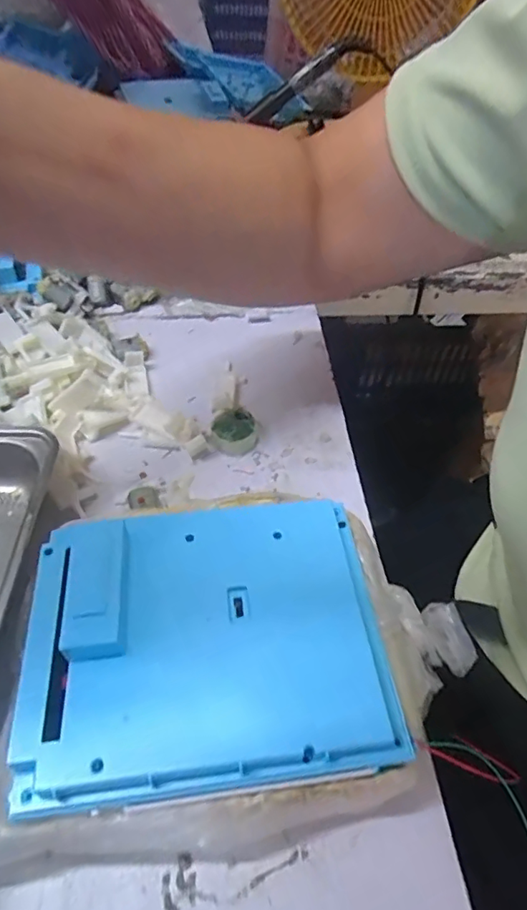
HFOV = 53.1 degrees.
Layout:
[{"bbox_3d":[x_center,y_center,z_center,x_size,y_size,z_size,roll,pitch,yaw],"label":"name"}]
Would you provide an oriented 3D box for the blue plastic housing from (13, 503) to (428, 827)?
[{"bbox_3d":[-0.026,0.076,0.240,0.156,0.021,0.126,-3,50,-8],"label":"blue plastic housing"}]

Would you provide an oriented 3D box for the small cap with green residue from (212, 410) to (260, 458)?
[{"bbox_3d":[-0.020,-0.017,0.382,0.032,0.018,0.028,-16,53,-18],"label":"small cap with green residue"}]

